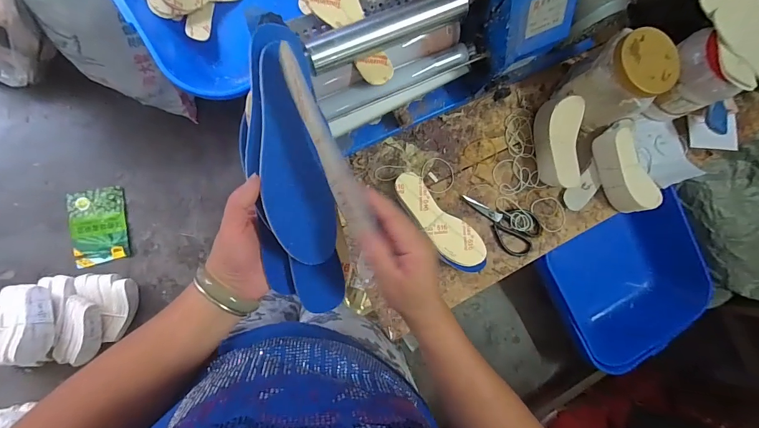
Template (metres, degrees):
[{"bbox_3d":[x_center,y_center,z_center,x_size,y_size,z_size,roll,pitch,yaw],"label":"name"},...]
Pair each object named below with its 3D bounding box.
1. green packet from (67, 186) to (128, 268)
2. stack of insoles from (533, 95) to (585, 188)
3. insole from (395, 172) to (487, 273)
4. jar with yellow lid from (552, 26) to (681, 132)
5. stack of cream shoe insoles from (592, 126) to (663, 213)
[{"bbox_3d":[-0.978,0.043,1.234,0.177,0.037,0.266,-6,87,-5],"label":"green packet"},{"bbox_3d":[0.361,-0.141,0.711,0.069,0.076,0.174,-1,86,-5],"label":"stack of insoles"},{"bbox_3d":[0.110,0.019,0.659,0.222,0.014,0.075,45,84,-1],"label":"insole"},{"bbox_3d":[0.451,-0.249,0.687,0.127,0.163,0.116,0,86,-5],"label":"jar with yellow lid"},{"bbox_3d":[0.498,-0.083,0.724,0.059,0.071,0.178,-31,89,-6],"label":"stack of cream shoe insoles"}]

